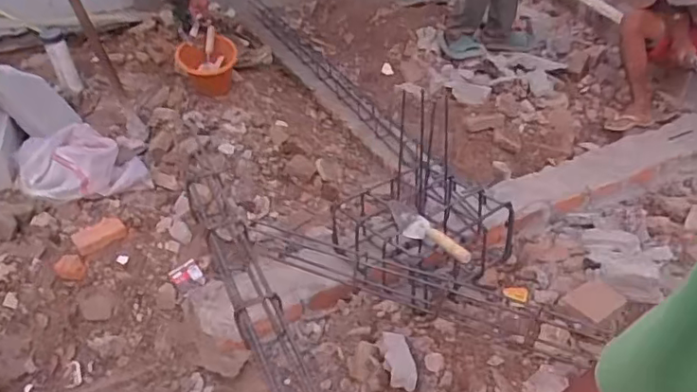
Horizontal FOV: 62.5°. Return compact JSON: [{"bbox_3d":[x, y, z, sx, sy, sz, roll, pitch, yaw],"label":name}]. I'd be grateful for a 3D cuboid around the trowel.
[{"bbox_3d":[0.214,0.100,1.532,0.069,0.081,0.305,-18,28,-23],"label":"trowel"}]

